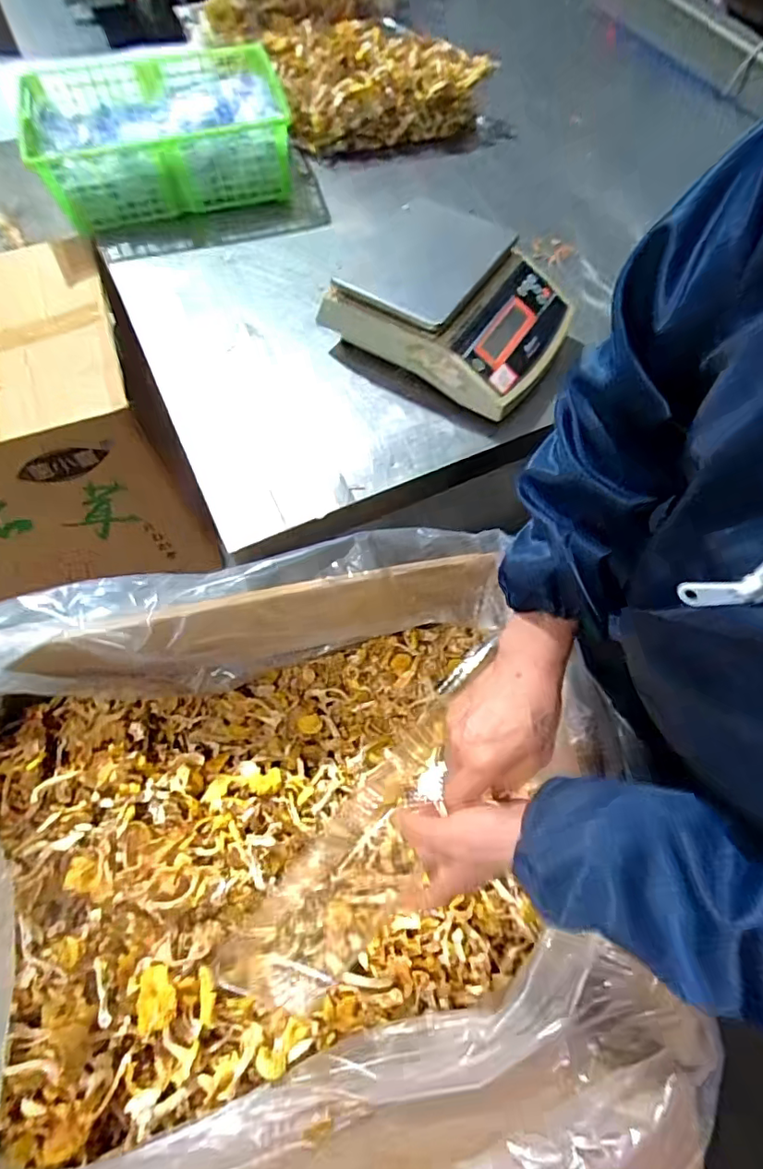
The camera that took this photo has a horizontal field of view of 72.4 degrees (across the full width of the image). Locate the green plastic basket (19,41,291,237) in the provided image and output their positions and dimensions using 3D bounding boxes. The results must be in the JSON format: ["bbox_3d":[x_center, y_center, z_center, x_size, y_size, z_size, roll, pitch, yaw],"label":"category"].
[{"bbox_3d":[-0.307,-0.649,0.748,0.344,0.102,0.281,-8,66,-4],"label":"green plastic basket"}]

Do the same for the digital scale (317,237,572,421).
[{"bbox_3d":[0.082,-0.320,0.597,0.246,0.076,0.205,29,68,12],"label":"digital scale"}]

